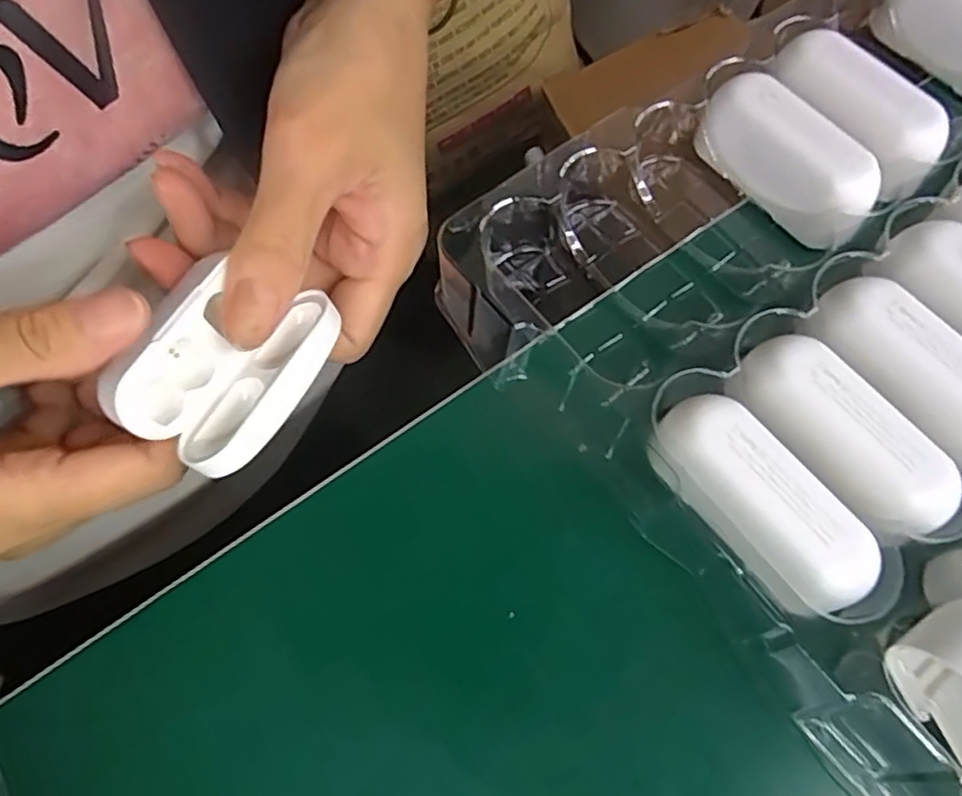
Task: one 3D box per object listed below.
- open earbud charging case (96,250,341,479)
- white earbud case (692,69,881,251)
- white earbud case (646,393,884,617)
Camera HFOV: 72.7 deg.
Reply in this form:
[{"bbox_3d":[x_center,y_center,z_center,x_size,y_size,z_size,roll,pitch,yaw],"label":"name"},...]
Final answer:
[{"bbox_3d":[-0.074,-0.010,0.194,0.039,0.029,0.061,27,72,13],"label":"open earbud charging case"},{"bbox_3d":[0.099,-0.077,0.214,0.020,0.031,0.062,-39,71,-12],"label":"white earbud case"},{"bbox_3d":[0.070,0.029,0.173,0.026,0.028,0.060,-33,70,-10],"label":"white earbud case"}]

